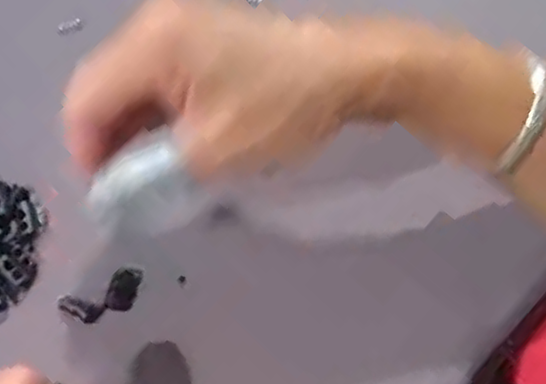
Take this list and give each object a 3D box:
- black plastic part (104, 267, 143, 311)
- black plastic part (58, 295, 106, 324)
[{"bbox_3d":[-0.069,0.044,0.323,0.013,0.006,0.021,13,63,3],"label":"black plastic part"},{"bbox_3d":[-0.087,0.052,0.318,0.019,0.004,0.011,24,64,8],"label":"black plastic part"}]

